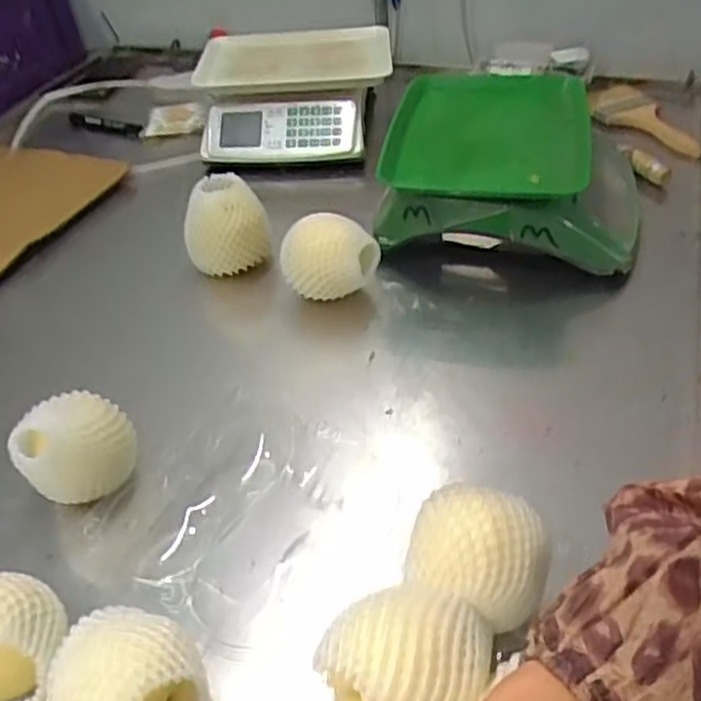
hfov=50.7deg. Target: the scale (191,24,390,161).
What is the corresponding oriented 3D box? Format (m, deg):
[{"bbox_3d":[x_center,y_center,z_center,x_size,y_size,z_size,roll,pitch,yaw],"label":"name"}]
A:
[{"bbox_3d":[-0.079,-0.391,1.082,0.279,0.094,0.286,-2,42,3],"label":"scale"}]

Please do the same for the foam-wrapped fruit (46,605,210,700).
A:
[{"bbox_3d":[-0.137,0.210,0.450,0.087,0.091,0.086,-3,42,3],"label":"foam-wrapped fruit"}]

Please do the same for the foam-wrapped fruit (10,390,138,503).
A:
[{"bbox_3d":[-0.218,0.082,0.600,0.087,0.092,0.072,-15,42,-11],"label":"foam-wrapped fruit"}]

